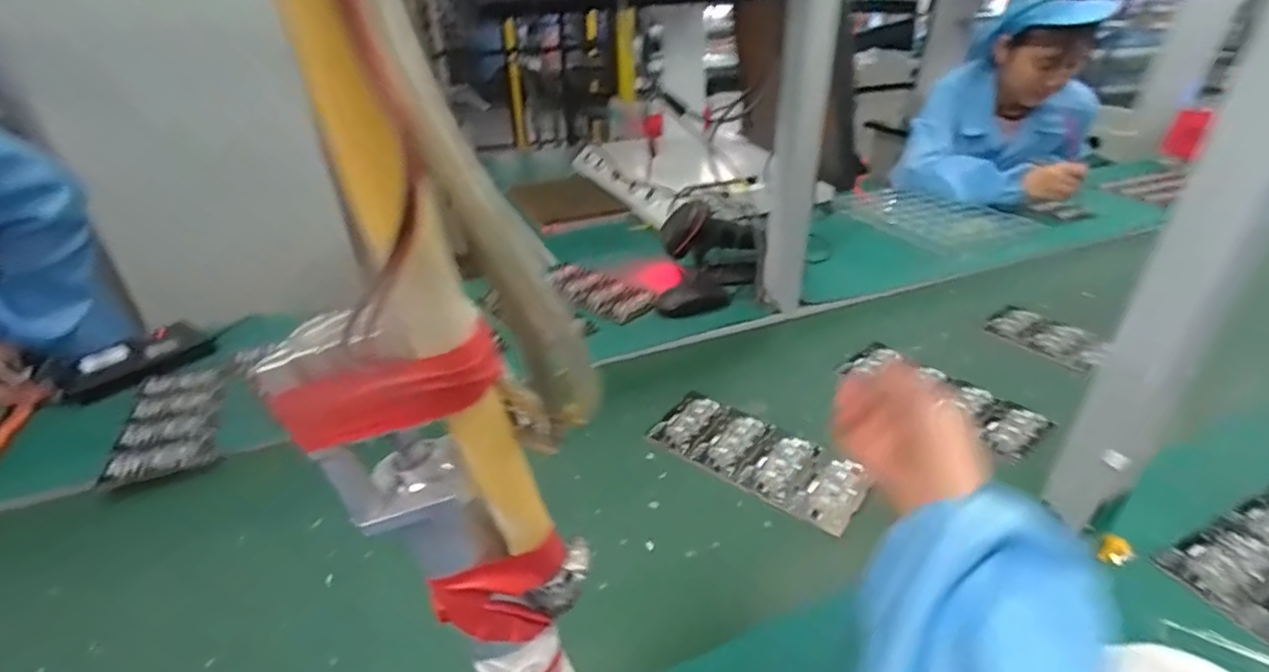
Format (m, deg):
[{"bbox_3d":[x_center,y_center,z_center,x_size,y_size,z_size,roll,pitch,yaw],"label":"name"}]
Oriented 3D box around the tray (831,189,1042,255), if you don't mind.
[{"bbox_3d":[0.581,-0.251,1.163,0.227,0.019,0.312,-11,32,-16],"label":"tray"}]

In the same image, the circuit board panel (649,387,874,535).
[{"bbox_3d":[0.128,0.123,0.607,0.221,0.006,0.100,23,39,36],"label":"circuit board panel"}]

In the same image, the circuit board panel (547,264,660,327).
[{"bbox_3d":[-0.065,-0.079,0.924,0.226,0.008,0.115,24,39,37],"label":"circuit board panel"}]

